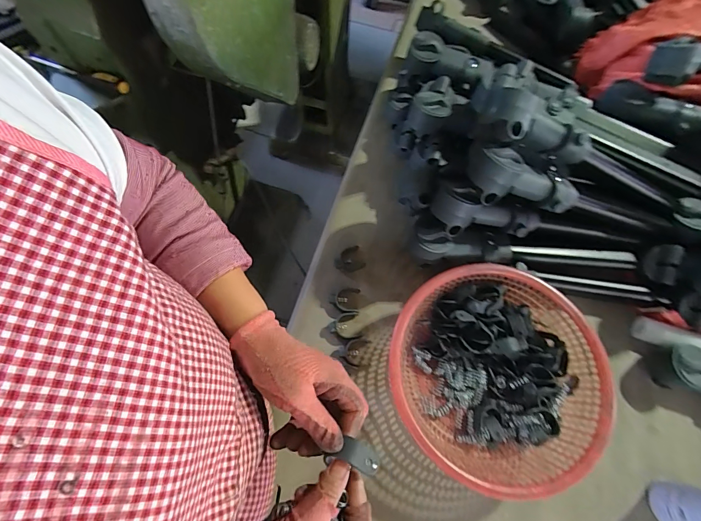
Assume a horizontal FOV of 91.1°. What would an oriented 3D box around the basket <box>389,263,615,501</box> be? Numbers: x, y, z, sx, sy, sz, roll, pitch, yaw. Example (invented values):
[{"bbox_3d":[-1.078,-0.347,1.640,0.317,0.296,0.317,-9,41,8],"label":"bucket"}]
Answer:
[{"bbox_3d":[0.207,0.167,0.515,0.289,0.096,0.285,1,68,-2],"label":"basket"}]

